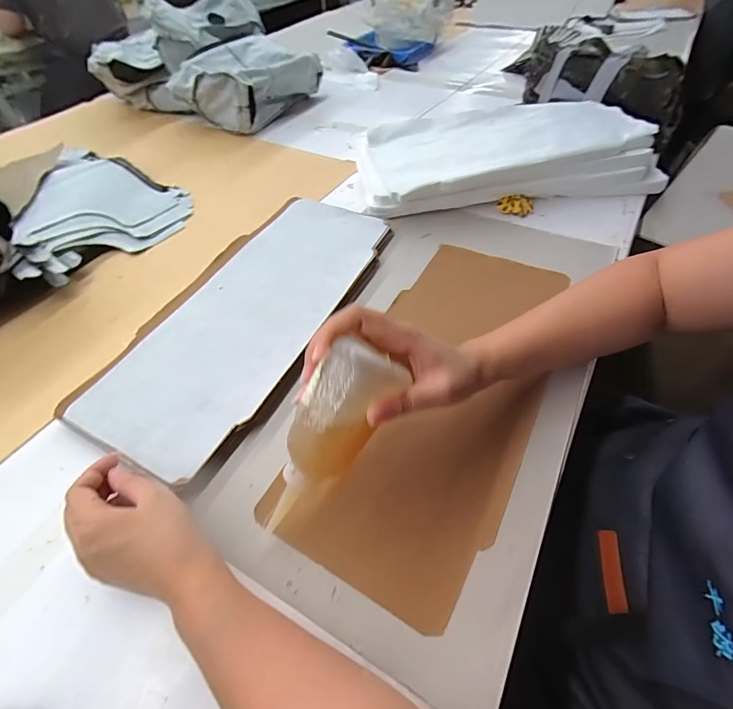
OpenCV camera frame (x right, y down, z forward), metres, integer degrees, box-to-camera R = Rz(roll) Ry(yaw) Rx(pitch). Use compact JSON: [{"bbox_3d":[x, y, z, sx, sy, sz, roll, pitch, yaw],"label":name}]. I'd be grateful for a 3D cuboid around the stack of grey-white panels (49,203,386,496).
[{"bbox_3d":[-0.137,-0.063,0.467,0.201,0.023,0.412,19,55,17],"label":"stack of grey-white panels"}]

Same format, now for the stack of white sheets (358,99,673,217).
[{"bbox_3d":[0.216,-0.317,0.625,0.433,0.080,0.187,-8,51,-4],"label":"stack of white sheets"}]

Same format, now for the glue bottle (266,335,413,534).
[{"bbox_3d":[-0.031,0.062,0.280,0.048,0.035,0.145,37,106,27],"label":"glue bottle"}]

